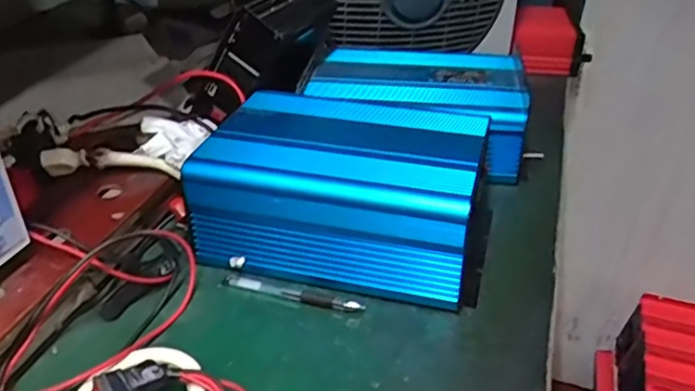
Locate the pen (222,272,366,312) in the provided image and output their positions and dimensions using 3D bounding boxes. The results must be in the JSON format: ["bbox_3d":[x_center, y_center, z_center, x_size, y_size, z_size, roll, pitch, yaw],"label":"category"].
[{"bbox_3d":[-0.050,0.087,0.562,0.134,0.011,0.015,13,35,15],"label":"pen"}]

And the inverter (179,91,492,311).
[{"bbox_3d":[0.001,-0.005,0.610,0.262,0.119,0.174,11,35,12],"label":"inverter"}]

